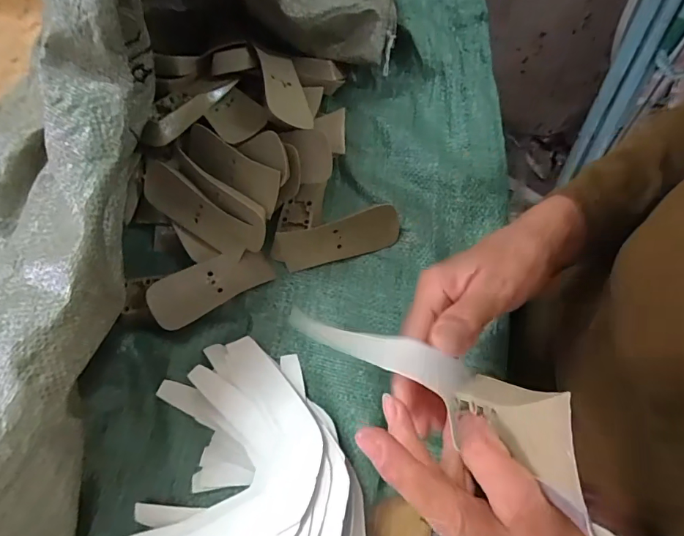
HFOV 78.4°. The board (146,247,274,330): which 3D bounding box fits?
[{"bbox_3d":[-0.117,0.014,0.378,0.106,0.010,0.044,-25,74,-23],"label":"board"}]

